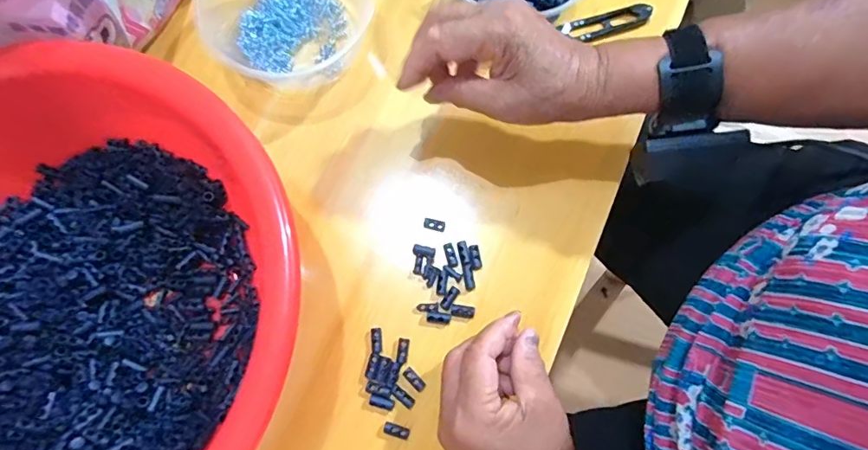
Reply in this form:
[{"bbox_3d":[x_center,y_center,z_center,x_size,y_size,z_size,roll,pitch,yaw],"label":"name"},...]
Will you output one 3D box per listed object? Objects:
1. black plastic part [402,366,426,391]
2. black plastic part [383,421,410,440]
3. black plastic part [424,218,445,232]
[{"bbox_3d":[-0.015,0.115,0.360,0.009,0.004,0.019,-43,77,-9],"label":"black plastic part"},{"bbox_3d":[-0.027,0.150,0.353,0.019,0.004,0.008,21,77,8],"label":"black plastic part"},{"bbox_3d":[0.000,0.000,0.388,0.017,0.004,0.009,13,76,6],"label":"black plastic part"}]

